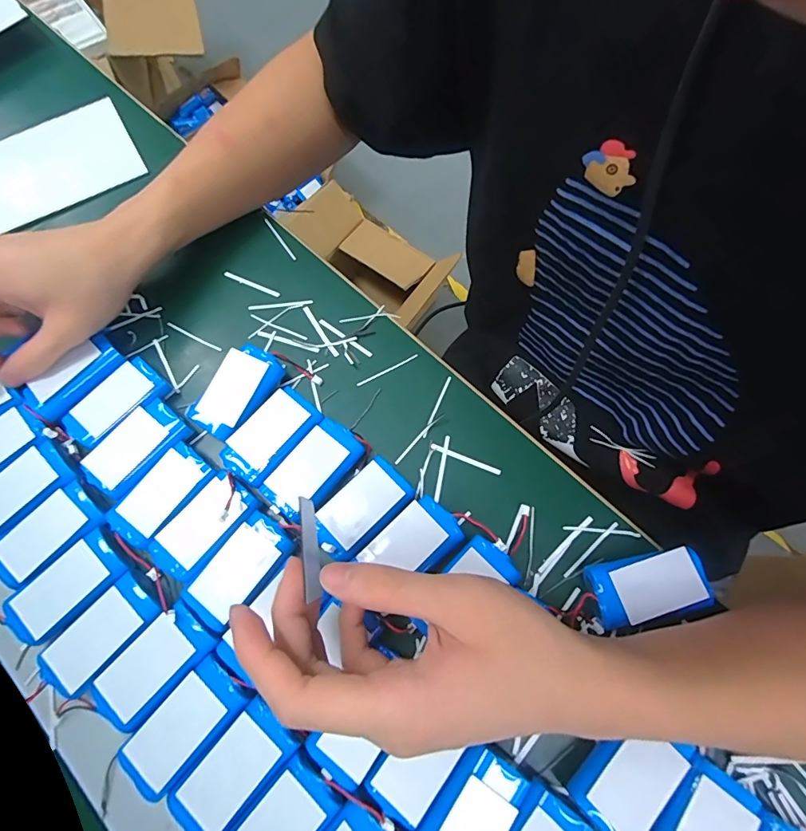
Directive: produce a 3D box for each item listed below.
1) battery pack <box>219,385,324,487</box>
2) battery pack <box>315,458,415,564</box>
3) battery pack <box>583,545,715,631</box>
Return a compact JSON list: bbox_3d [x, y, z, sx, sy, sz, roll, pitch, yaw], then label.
[{"bbox_3d":[-0.089,0.015,0.307,0.037,0.016,0.067,37,72,13],"label":"battery pack"},{"bbox_3d":[-0.027,0.061,0.289,0.064,0.018,0.036,-41,74,-15],"label":"battery pack"},{"bbox_3d":[0.146,0.104,0.272,0.067,0.024,0.035,-10,69,-5],"label":"battery pack"}]

